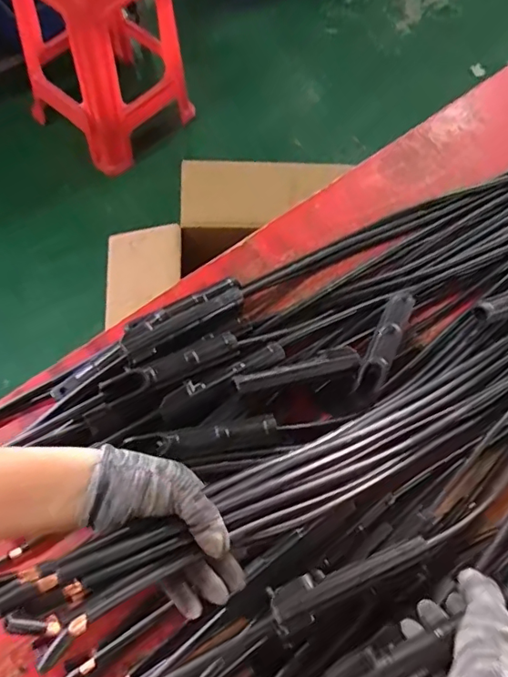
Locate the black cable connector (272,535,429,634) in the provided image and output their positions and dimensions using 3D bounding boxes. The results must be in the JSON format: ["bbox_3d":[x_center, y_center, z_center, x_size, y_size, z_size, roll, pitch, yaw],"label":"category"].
[{"bbox_3d":[0.088,0.211,0.470,0.152,0.020,0.034,-22,69,-14],"label":"black cable connector"}]

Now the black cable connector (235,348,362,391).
[{"bbox_3d":[0.051,0.032,0.578,0.151,0.017,0.027,-12,67,-23],"label":"black cable connector"}]

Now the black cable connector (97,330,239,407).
[{"bbox_3d":[-0.085,0.029,0.566,0.156,0.019,0.031,-22,69,-25],"label":"black cable connector"}]

